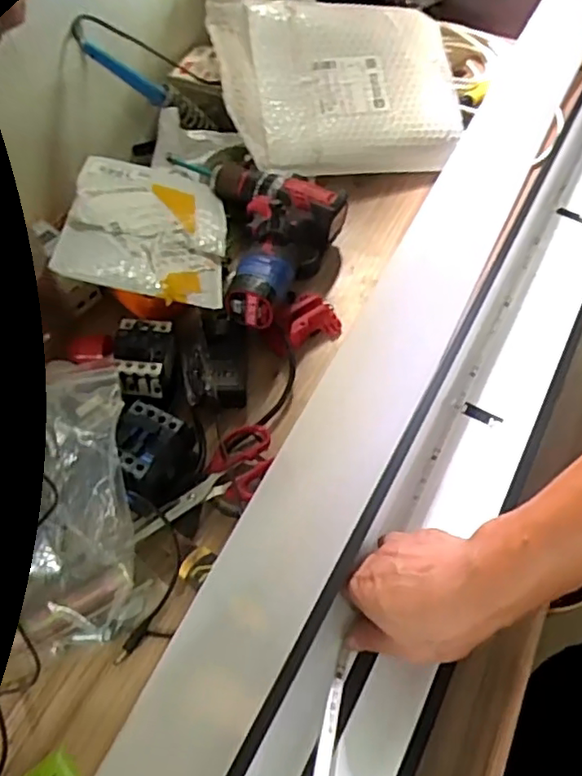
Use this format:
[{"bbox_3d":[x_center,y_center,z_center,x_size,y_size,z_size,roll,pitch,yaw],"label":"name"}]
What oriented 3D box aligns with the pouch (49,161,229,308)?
[{"bbox_3d":[-0.138,-0.167,0.610,0.148,0.025,0.225,9,45,-19],"label":"pouch"}]

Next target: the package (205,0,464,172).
[{"bbox_3d":[0.062,-0.370,0.745,0.290,0.033,0.224,-6,80,-11],"label":"package"}]

